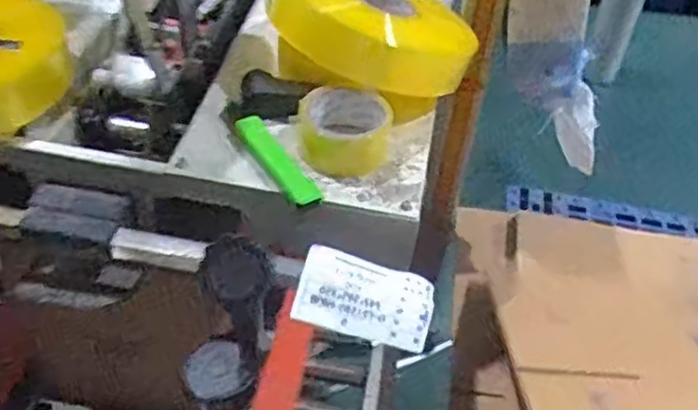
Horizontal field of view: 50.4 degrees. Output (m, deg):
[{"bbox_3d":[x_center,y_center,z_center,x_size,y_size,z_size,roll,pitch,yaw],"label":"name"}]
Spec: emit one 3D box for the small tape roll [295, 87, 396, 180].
[{"bbox_3d":[-0.006,-0.074,0.767,0.091,0.054,0.091,3,44,-3],"label":"small tape roll"}]

